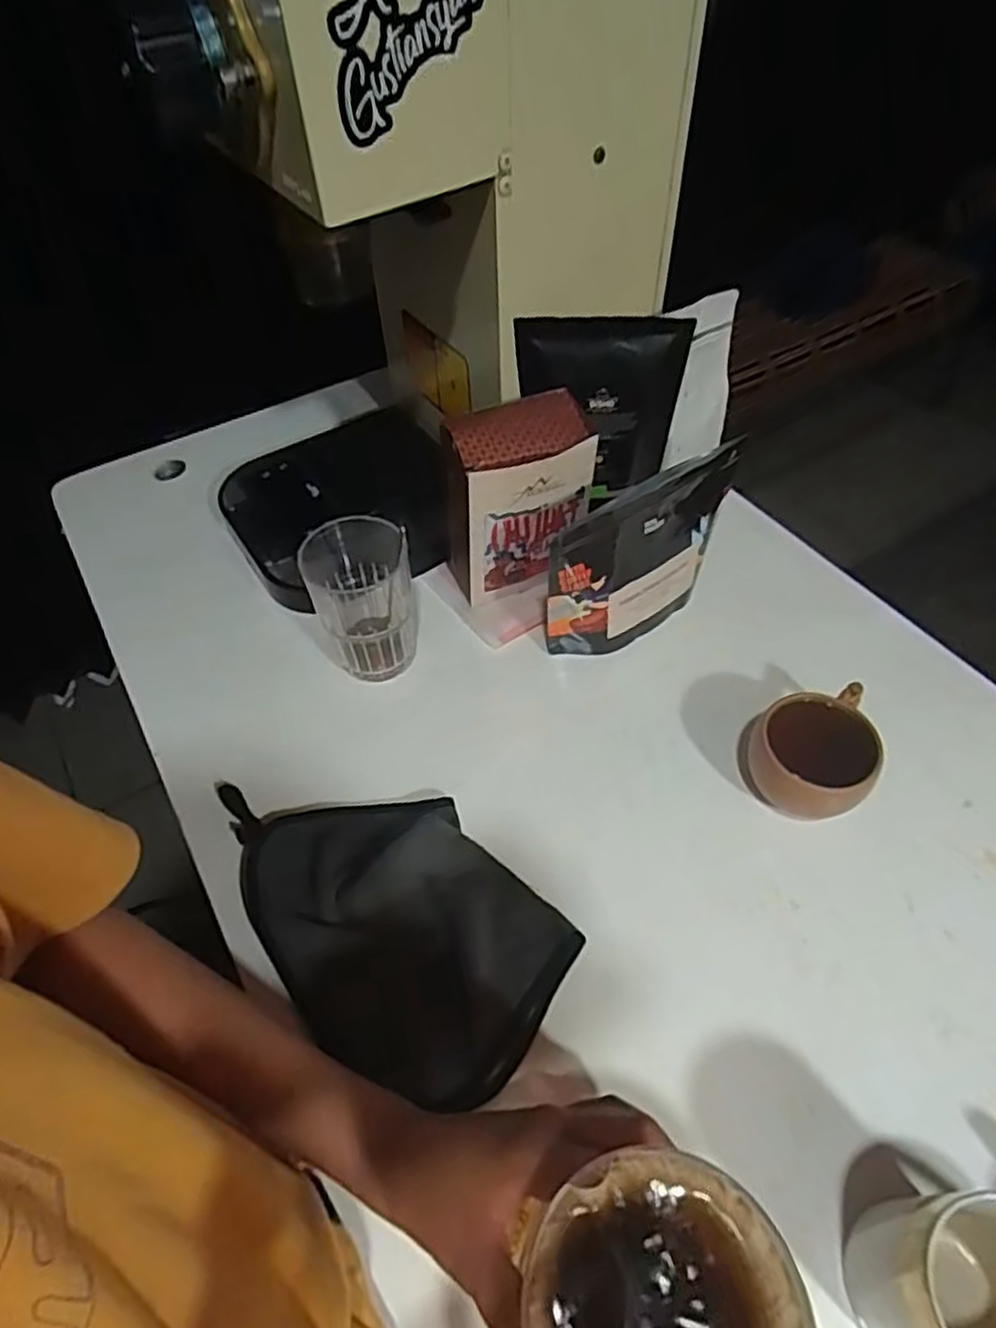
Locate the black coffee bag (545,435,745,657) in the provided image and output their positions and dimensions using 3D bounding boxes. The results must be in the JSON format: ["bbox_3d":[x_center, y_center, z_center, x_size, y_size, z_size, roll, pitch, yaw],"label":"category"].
[{"bbox_3d":[0.118,-0.081,0.586,0.173,0.155,0.036,-31,57,-21],"label":"black coffee bag"}]

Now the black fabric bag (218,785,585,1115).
[{"bbox_3d":[-0.076,0.161,0.491,0.151,0.026,0.251,-37,58,-23],"label":"black fabric bag"}]

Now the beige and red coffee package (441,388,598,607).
[{"bbox_3d":[0.014,-0.125,0.612,0.125,0.171,0.065,-19,54,-13],"label":"beige and red coffee package"}]

